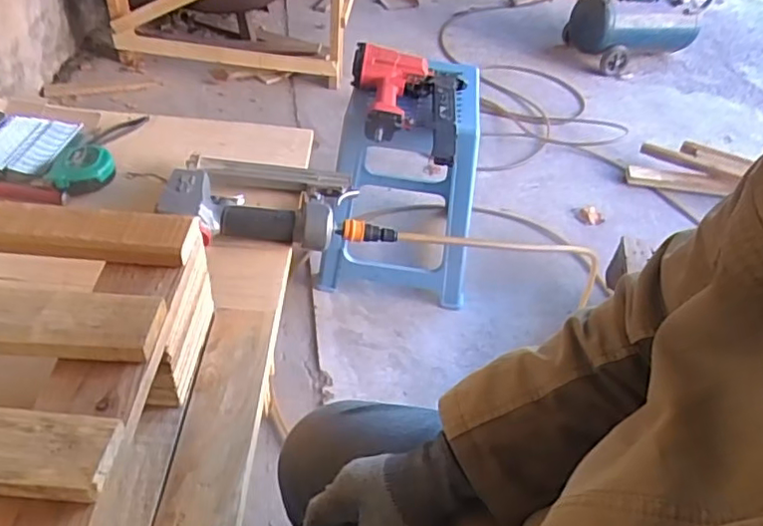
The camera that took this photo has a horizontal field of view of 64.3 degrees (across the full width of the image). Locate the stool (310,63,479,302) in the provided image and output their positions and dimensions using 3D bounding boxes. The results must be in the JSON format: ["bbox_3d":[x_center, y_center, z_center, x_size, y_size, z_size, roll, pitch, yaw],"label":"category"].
[{"bbox_3d":[0.067,-0.199,1.447,0.339,0.497,0.394,10,44,5],"label":"stool"}]

